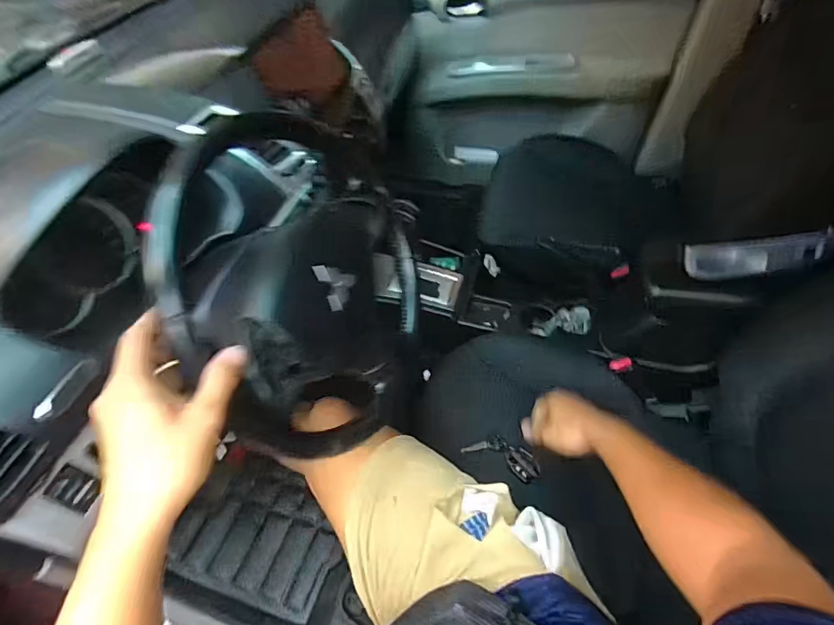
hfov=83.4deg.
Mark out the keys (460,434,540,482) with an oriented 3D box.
[{"bbox_3d":[0.141,0.233,0.767,0.124,0.018,0.047,20,52,15],"label":"keys"}]

